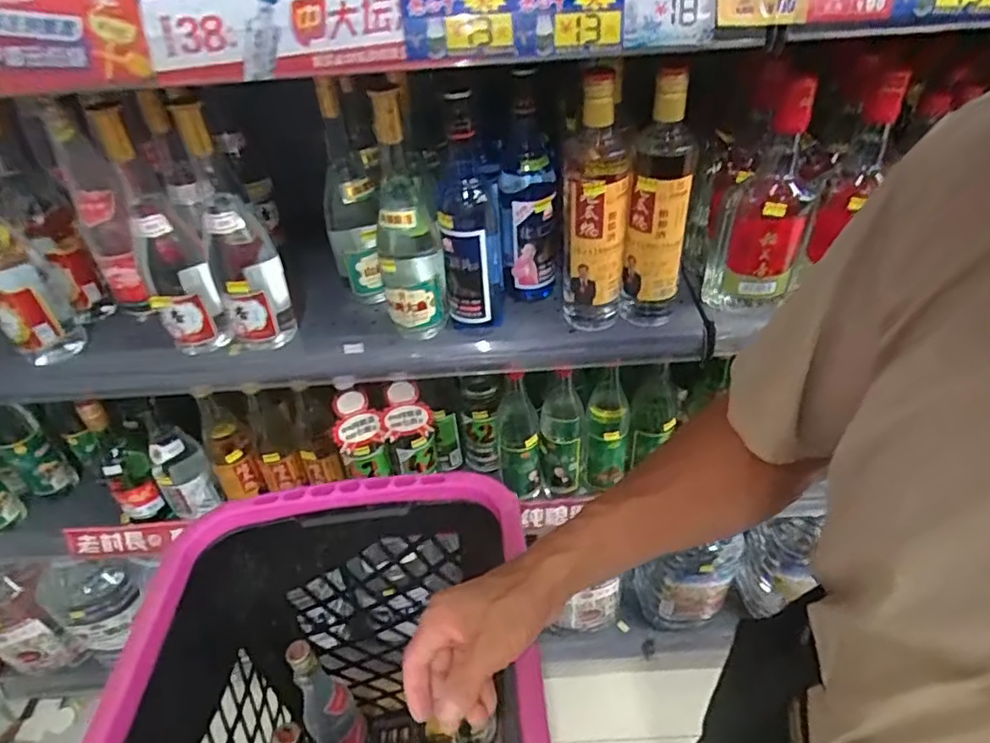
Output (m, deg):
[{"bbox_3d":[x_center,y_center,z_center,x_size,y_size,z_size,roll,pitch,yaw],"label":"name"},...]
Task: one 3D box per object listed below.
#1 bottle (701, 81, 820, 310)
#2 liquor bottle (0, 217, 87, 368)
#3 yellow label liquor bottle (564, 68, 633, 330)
[{"bbox_3d":[0.284,-0.176,0.650,0.086,0.234,0.073,19,47,23],"label":"bottle"},{"bbox_3d":[-0.532,-0.126,0.652,0.069,0.278,0.064,-32,49,-27],"label":"liquor bottle"},{"bbox_3d":[0.106,-0.172,0.643,0.061,0.265,0.072,4,43,9],"label":"yellow label liquor bottle"}]

